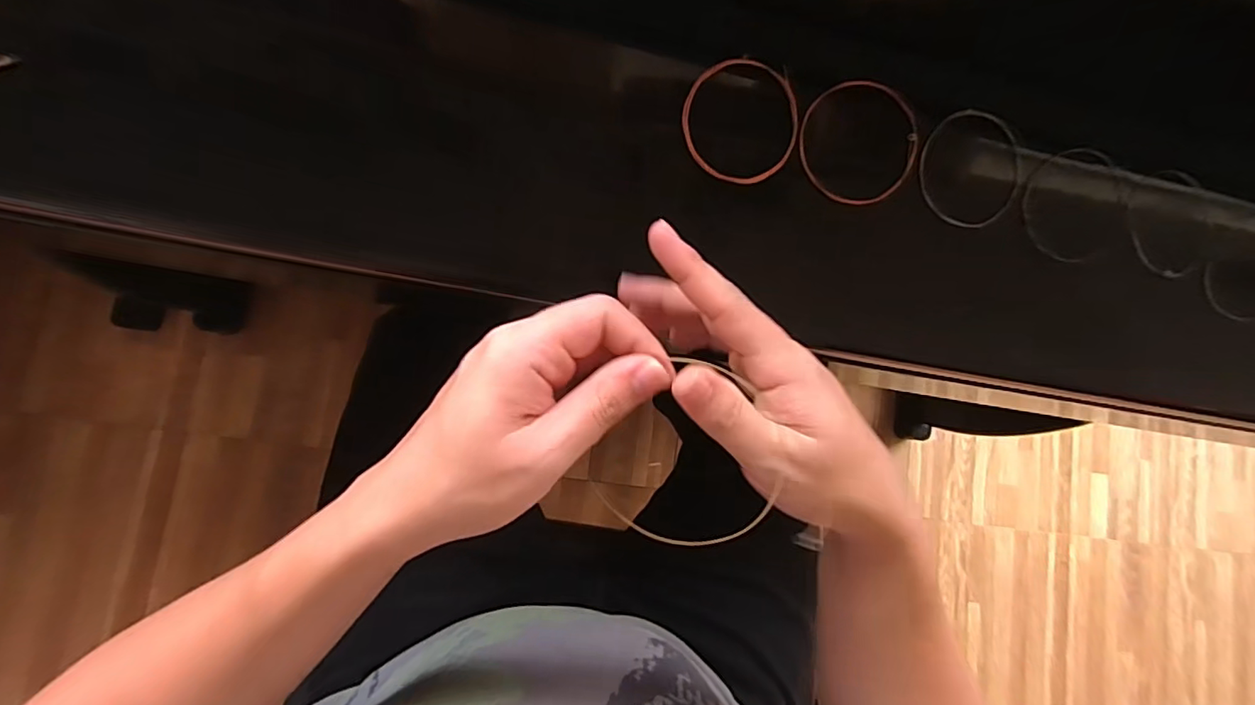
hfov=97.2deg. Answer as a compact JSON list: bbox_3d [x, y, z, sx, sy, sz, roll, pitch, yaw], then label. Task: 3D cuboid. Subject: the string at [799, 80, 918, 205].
[{"bbox_3d":[0.142,-0.128,0.340,0.074,0.008,0.071,-2,100,-6],"label":"string"}]

